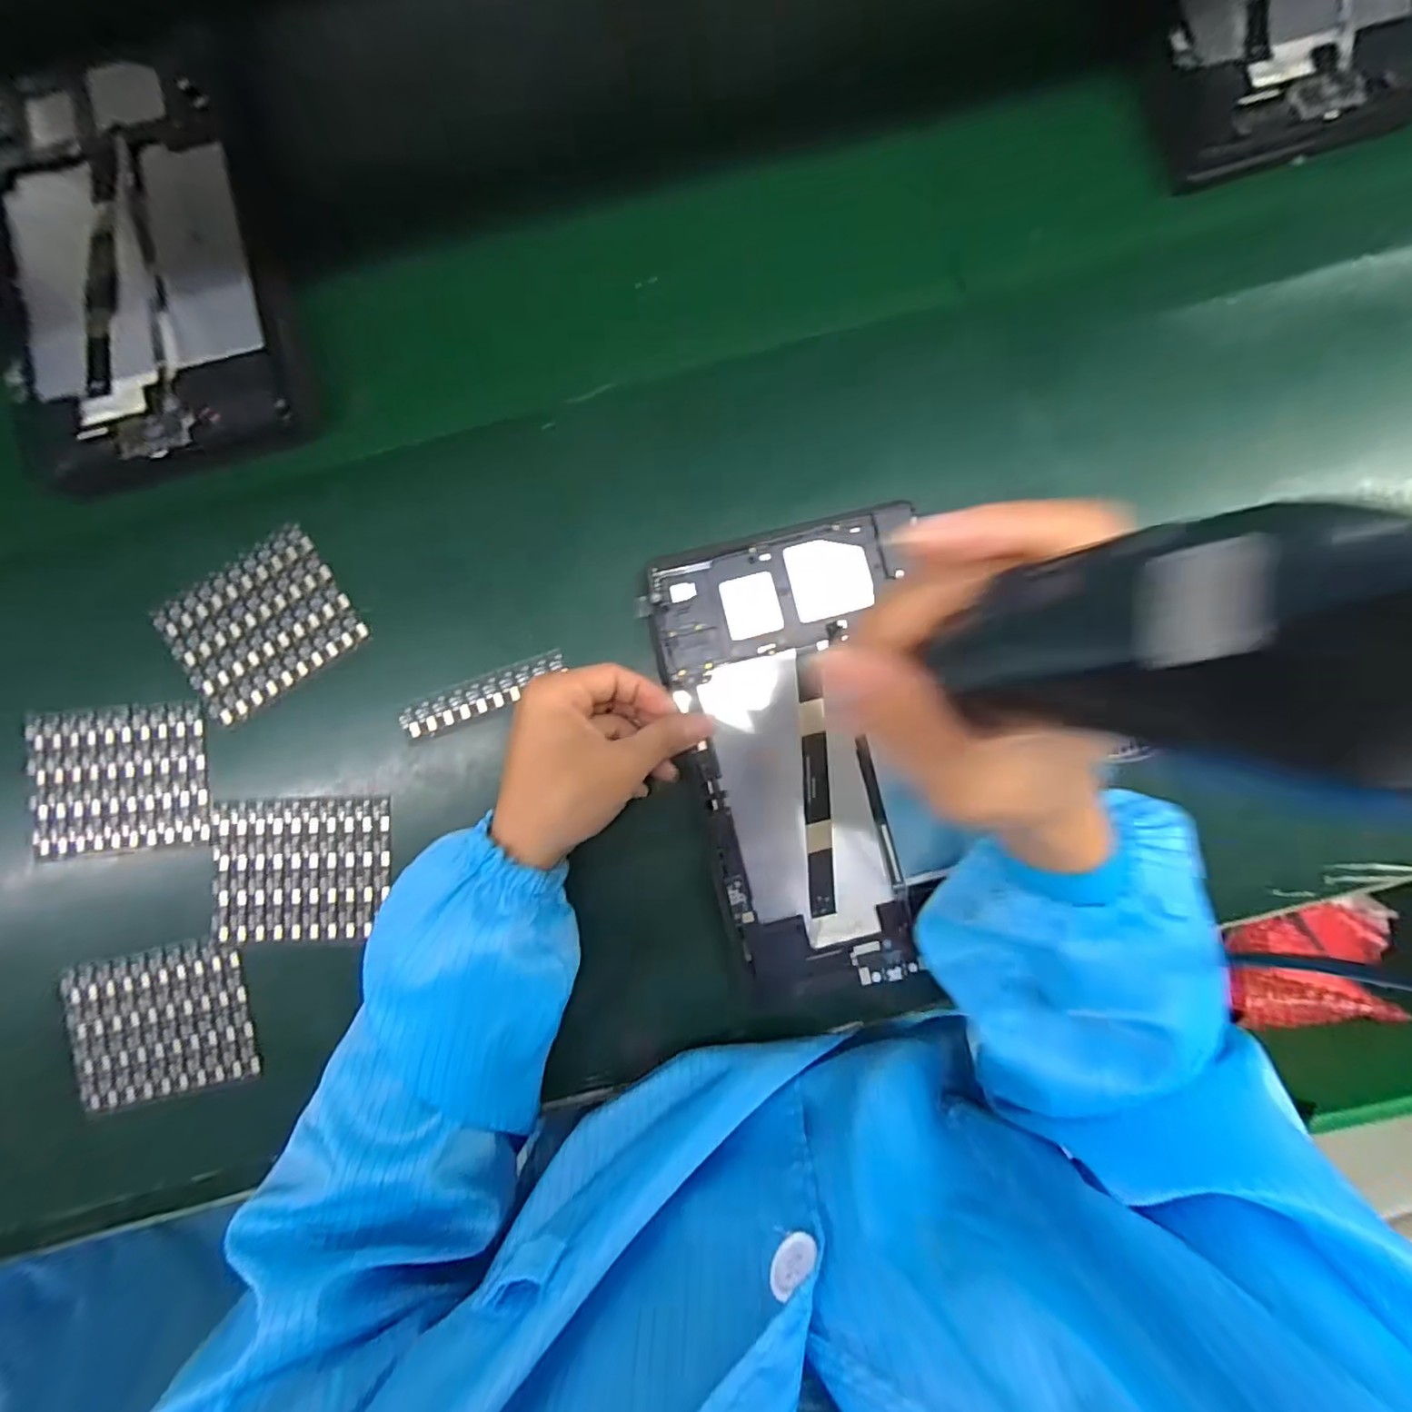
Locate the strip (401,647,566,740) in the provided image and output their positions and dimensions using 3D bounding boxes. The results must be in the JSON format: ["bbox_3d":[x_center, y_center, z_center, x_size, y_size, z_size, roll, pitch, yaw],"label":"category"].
[{"bbox_3d":[-0.129,-0.006,0.351,0.100,0.004,0.021,-21,89,1],"label":"strip"}]

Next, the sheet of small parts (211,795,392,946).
[{"bbox_3d":[-0.237,0.097,0.354,0.102,0.006,0.082,-2,89,1],"label":"sheet of small parts"}]

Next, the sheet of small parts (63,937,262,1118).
[{"bbox_3d":[-0.317,0.185,0.351,0.099,0.008,0.084,-12,89,1],"label":"sheet of small parts"}]

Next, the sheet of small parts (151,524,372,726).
[{"bbox_3d":[-0.264,-0.048,0.358,0.101,0.004,0.082,-32,89,0],"label":"sheet of small parts"}]

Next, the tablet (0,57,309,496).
[{"bbox_3d":[-0.341,-0.262,0.355,0.159,0.015,0.260,-16,86,1],"label":"tablet"}]

